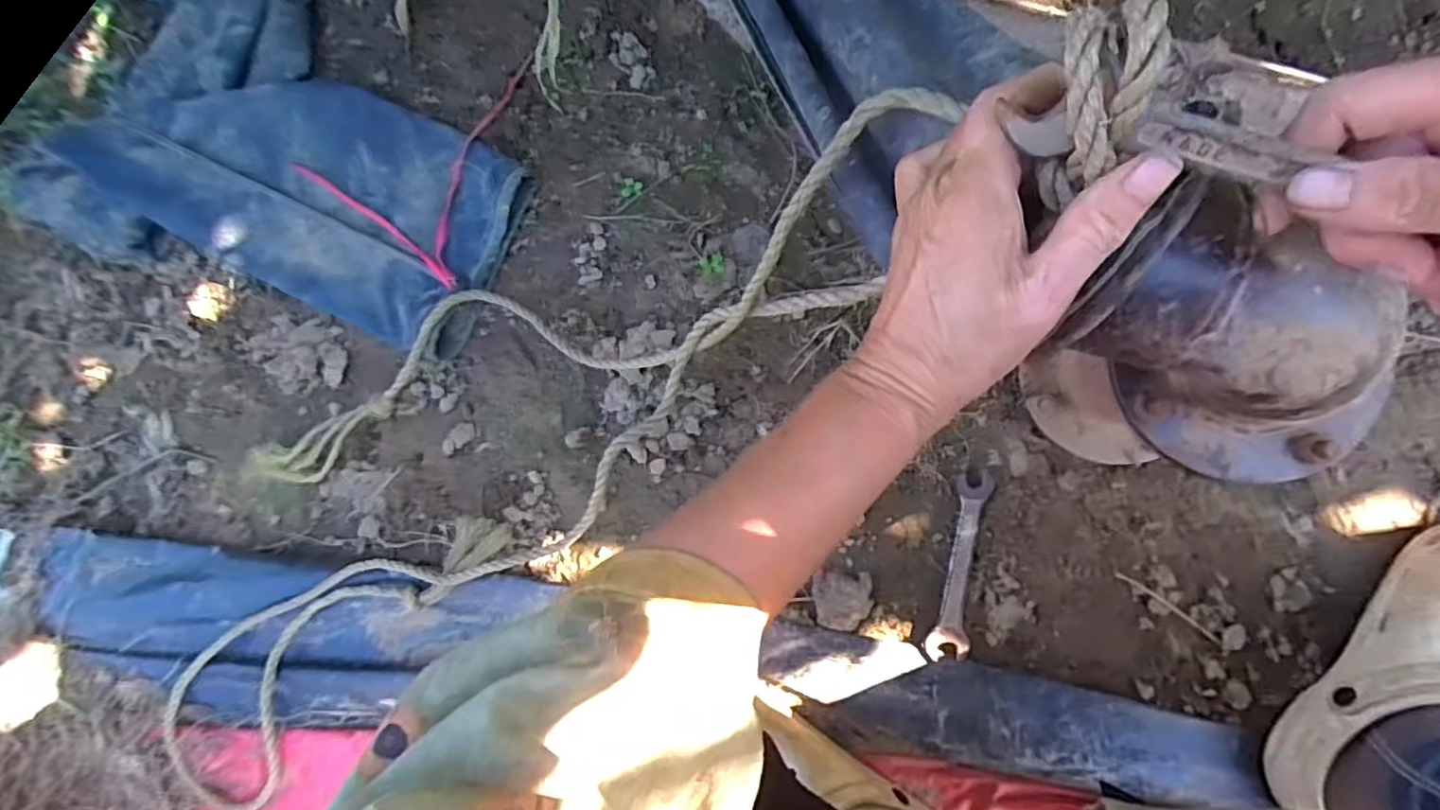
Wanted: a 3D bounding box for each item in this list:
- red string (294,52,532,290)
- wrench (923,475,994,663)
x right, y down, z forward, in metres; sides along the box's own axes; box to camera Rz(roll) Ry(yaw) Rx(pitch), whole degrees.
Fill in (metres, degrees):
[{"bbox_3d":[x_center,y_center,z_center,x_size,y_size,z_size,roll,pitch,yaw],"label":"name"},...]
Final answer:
[{"bbox_3d":[-0.291,-0.236,0.602,0.171,0.036,0.224,15,91,8],"label":"red string"},{"bbox_3d":[0.201,0.135,0.539,0.031,0.008,0.154,10,91,8],"label":"wrench"}]

